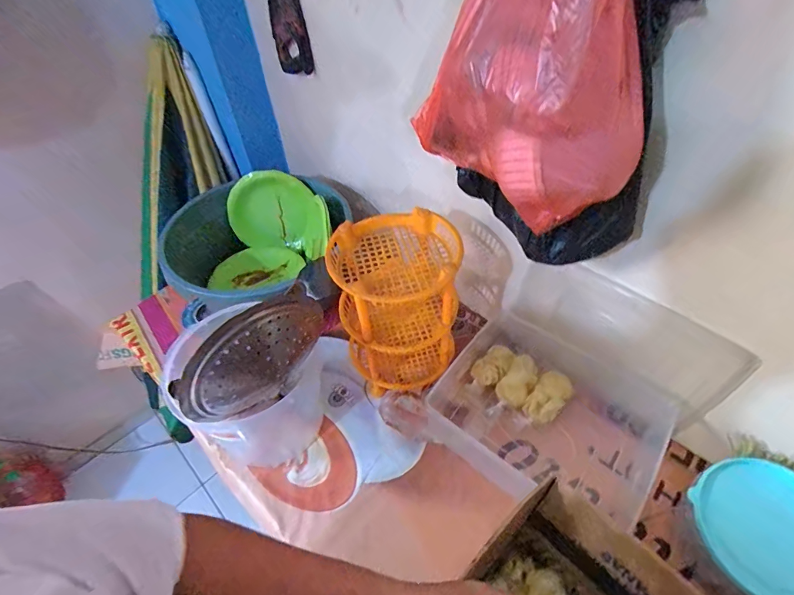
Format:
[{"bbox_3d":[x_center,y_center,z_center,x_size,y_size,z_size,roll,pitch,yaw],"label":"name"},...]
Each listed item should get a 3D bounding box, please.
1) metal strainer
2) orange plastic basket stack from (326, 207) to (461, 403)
[{"bbox_3d":[-0.191,0.086,0.547,0.210,0.182,0.041,-30,54,-21],"label":"metal strainer"},{"bbox_3d":[-0.001,0.015,0.789,0.207,0.312,0.201,-22,51,-15],"label":"orange plastic basket stack"}]

